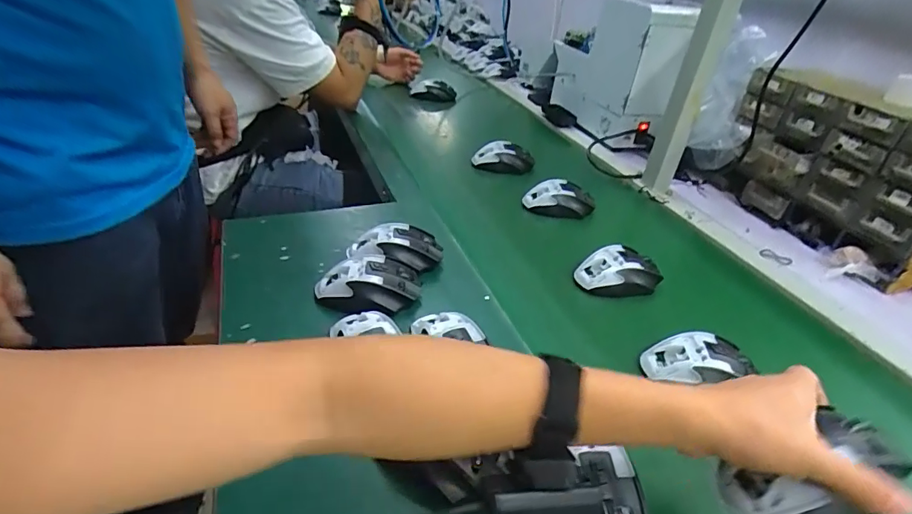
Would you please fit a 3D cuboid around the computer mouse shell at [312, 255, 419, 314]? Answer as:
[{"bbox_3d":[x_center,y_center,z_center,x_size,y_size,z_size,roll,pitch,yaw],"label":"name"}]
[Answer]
[{"bbox_3d":[-0.099,0.033,0.544,0.116,0.038,0.075,-4,35,-13],"label":"computer mouse shell"}]

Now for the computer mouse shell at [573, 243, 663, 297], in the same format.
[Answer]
[{"bbox_3d":[0.211,0.021,0.618,0.111,0.041,0.063,0,35,-9],"label":"computer mouse shell"}]

